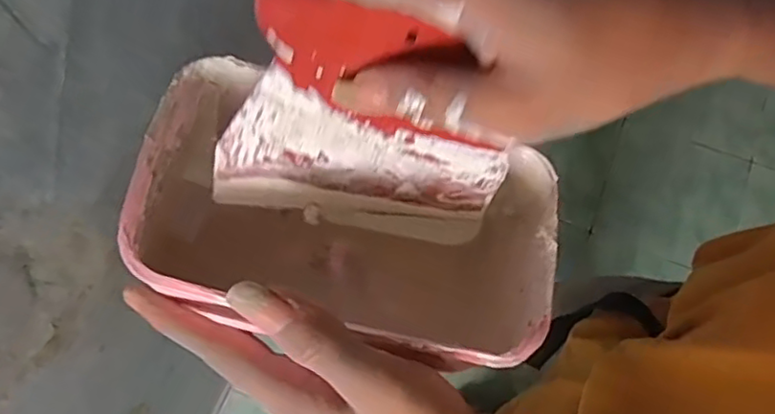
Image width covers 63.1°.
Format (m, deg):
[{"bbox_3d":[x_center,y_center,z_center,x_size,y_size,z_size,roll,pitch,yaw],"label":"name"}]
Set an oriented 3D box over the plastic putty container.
[{"bbox_3d":[-0.023,0.012,0.305,0.188,0.082,0.103,22,72,-11],"label":"plastic putty container"}]

